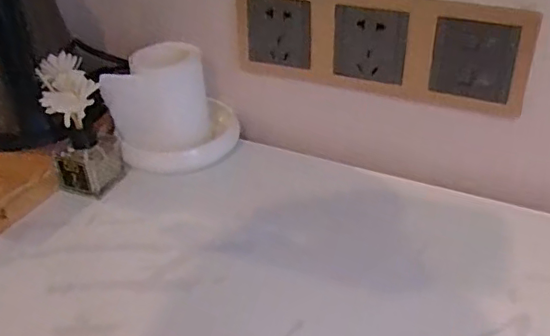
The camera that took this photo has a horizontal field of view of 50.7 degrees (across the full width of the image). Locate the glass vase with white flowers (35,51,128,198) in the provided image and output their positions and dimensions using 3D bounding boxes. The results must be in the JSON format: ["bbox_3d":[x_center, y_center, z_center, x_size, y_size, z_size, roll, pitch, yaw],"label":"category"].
[{"bbox_3d":[-0.171,-0.034,0.511,0.057,0.117,0.067,-14,35,-16],"label":"glass vase with white flowers"}]

